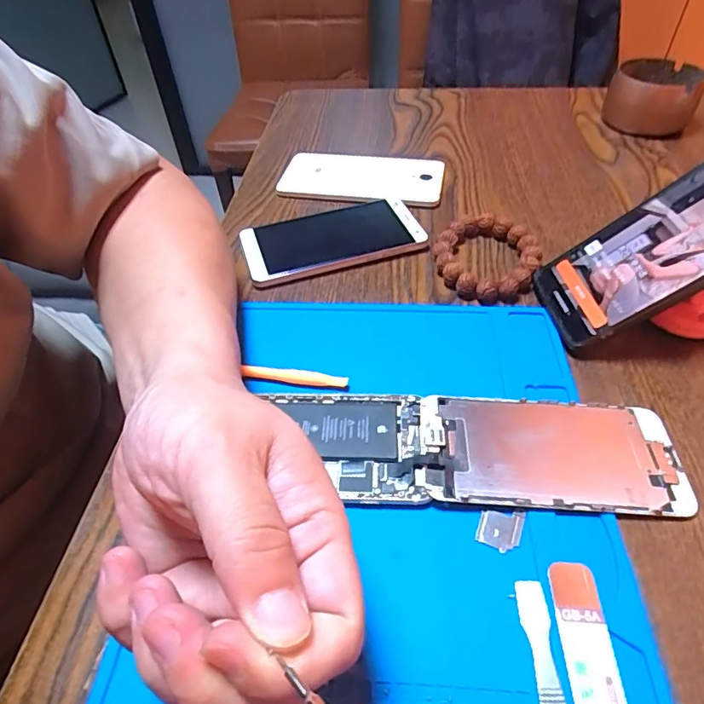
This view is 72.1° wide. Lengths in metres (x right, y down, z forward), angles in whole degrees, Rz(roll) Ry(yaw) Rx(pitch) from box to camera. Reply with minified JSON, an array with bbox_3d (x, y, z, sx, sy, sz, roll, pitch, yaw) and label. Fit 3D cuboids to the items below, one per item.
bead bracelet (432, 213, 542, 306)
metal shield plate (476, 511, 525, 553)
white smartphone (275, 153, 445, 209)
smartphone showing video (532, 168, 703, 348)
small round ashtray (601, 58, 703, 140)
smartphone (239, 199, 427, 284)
[{"bbox_3d":[0.102,-0.073,0.371,0.076,0.018,0.089,20,52,20],"label":"bead bracelet"},{"bbox_3d":[0.072,0.085,0.234,0.020,0.004,0.021,15,51,16],"label":"metal shield plate"},{"bbox_3d":[0.009,-0.164,0.458,0.150,0.012,0.072,9,49,11],"label":"white smartphone"},{"bbox_3d":[0.195,-0.068,0.294,0.162,0.007,0.072,-34,43,28],"label":"smartphone showing video"},{"bbox_3d":[0.319,-0.271,0.516,0.086,0.051,0.096,21,52,21],"label":"small round ashtray"},{"bbox_3d":[-0.017,-0.091,0.396,0.137,0.011,0.071,-16,49,-12],"label":"smartphone"}]

